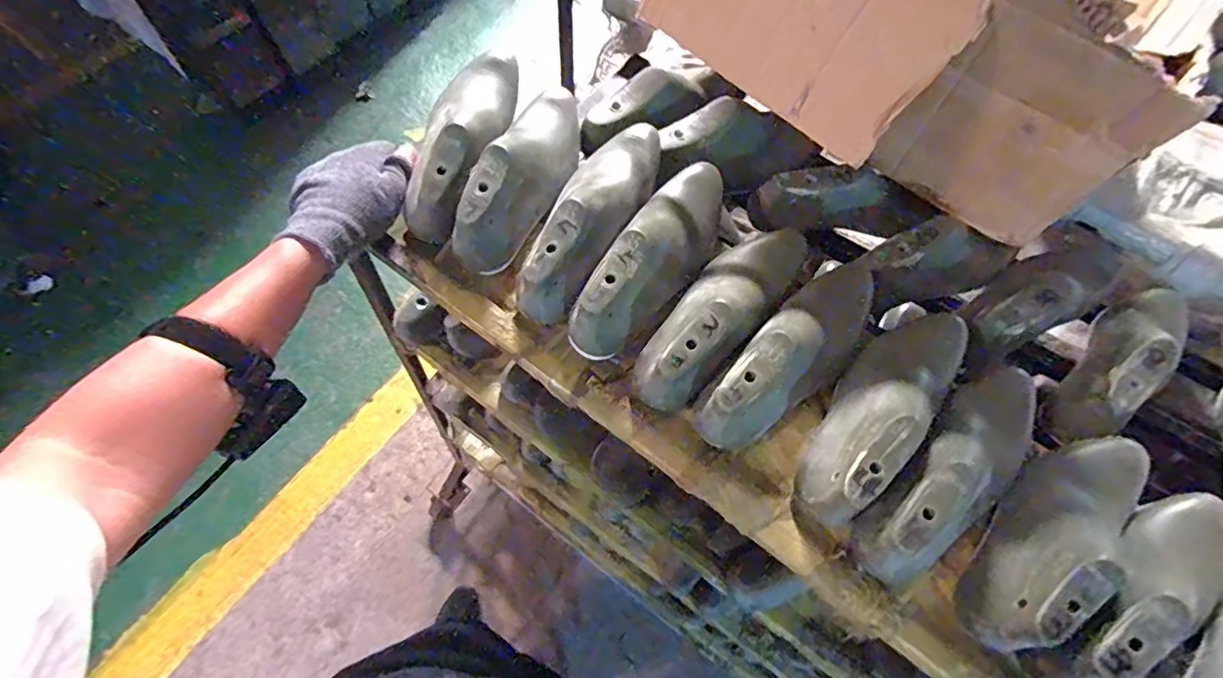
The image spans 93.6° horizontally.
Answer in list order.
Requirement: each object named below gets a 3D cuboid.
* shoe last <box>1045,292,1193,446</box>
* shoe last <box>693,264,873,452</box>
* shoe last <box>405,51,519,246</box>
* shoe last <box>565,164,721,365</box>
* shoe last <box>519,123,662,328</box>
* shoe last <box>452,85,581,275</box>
[{"bbox_3d":[0.526,0.019,0.585,0.278,0.093,0.061,-36,71,-20],"label":"shoe last"},{"bbox_3d":[0.165,0.007,0.504,0.074,0.094,0.248,44,54,15],"label":"shoe last"},{"bbox_3d":[-0.144,-0.207,0.552,0.070,0.067,0.242,8,63,-1],"label":"shoe last"},{"bbox_3d":[0.042,-0.079,0.533,0.072,0.094,0.243,30,54,10],"label":"shoe last"},{"bbox_3d":[-0.016,-0.126,0.531,0.077,0.073,0.247,20,64,5],"label":"shoe last"},{"bbox_3d":[-0.083,-0.166,0.562,0.072,0.090,0.247,16,52,4],"label":"shoe last"}]

